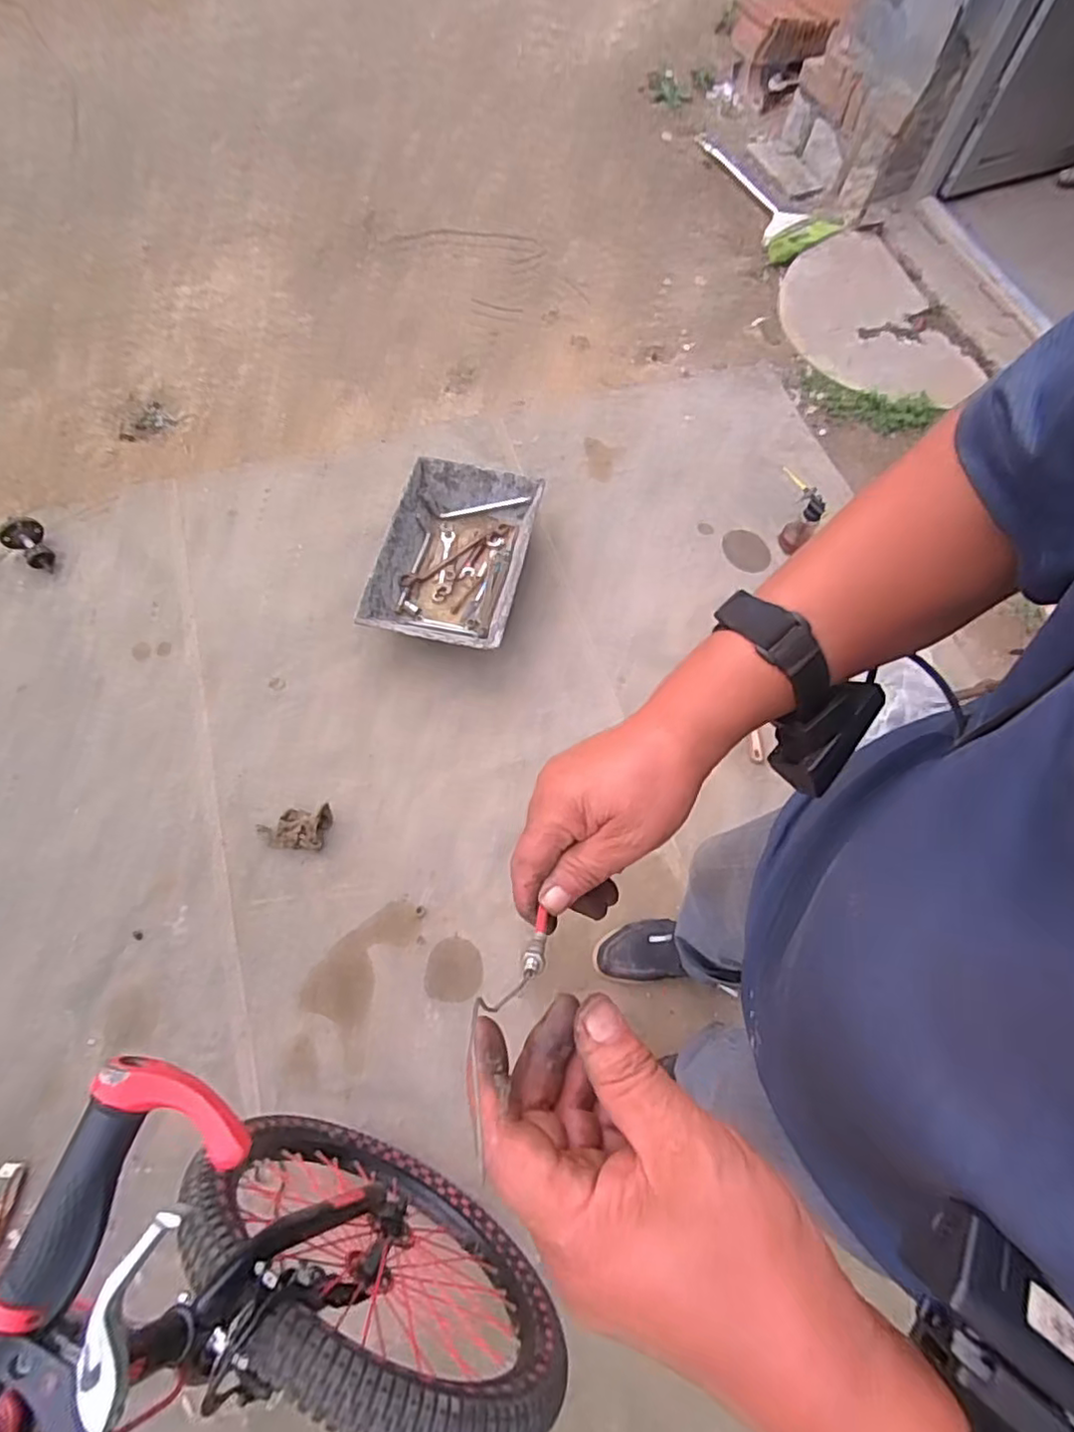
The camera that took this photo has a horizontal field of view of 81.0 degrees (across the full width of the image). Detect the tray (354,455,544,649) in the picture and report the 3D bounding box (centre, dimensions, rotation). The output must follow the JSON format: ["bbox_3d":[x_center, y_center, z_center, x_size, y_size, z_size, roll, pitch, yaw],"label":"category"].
[{"bbox_3d":[-0.187,-0.357,1.422,0.315,0.131,0.427,12,66,3],"label":"tray"}]

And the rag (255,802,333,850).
[{"bbox_3d":[-0.468,0.217,1.219,0.136,0.043,0.084,0,66,-3],"label":"rag"}]

